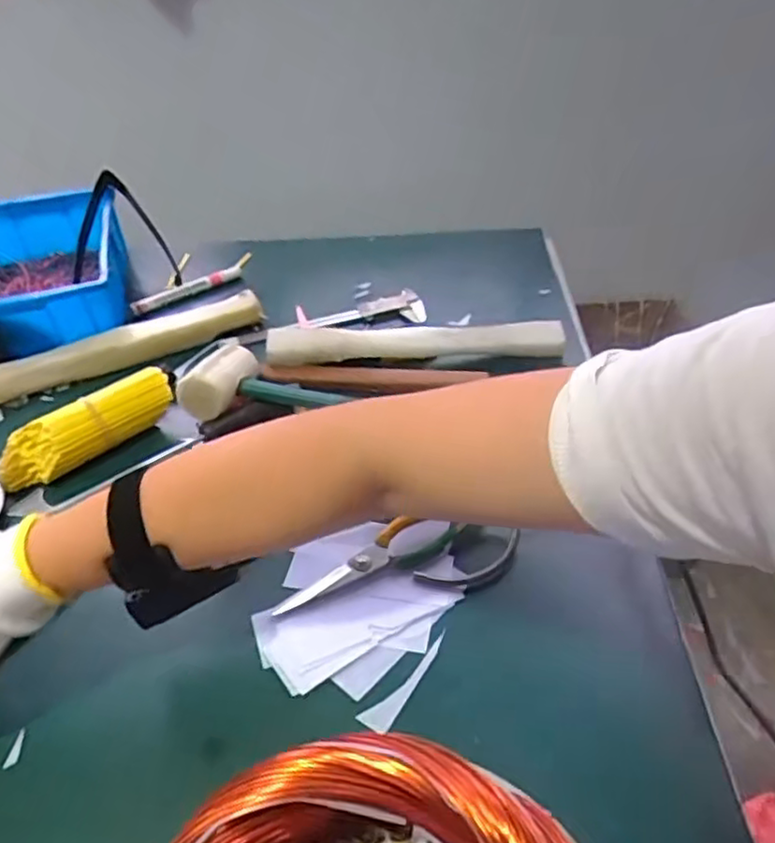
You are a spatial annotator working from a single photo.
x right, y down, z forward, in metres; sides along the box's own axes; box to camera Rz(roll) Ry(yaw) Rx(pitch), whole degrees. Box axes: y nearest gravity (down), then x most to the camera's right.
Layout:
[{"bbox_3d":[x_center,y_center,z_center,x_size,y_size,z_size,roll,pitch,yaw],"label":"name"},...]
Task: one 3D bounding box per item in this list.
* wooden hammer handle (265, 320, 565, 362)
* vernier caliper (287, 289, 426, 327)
[{"bbox_3d":[0.028,-0.081,0.683,0.291,0.038,0.026,-3,40,0],"label":"wooden hammer handle"},{"bbox_3d":[-0.032,-0.125,0.775,0.171,0.020,0.057,-5,40,-2],"label":"vernier caliper"}]

